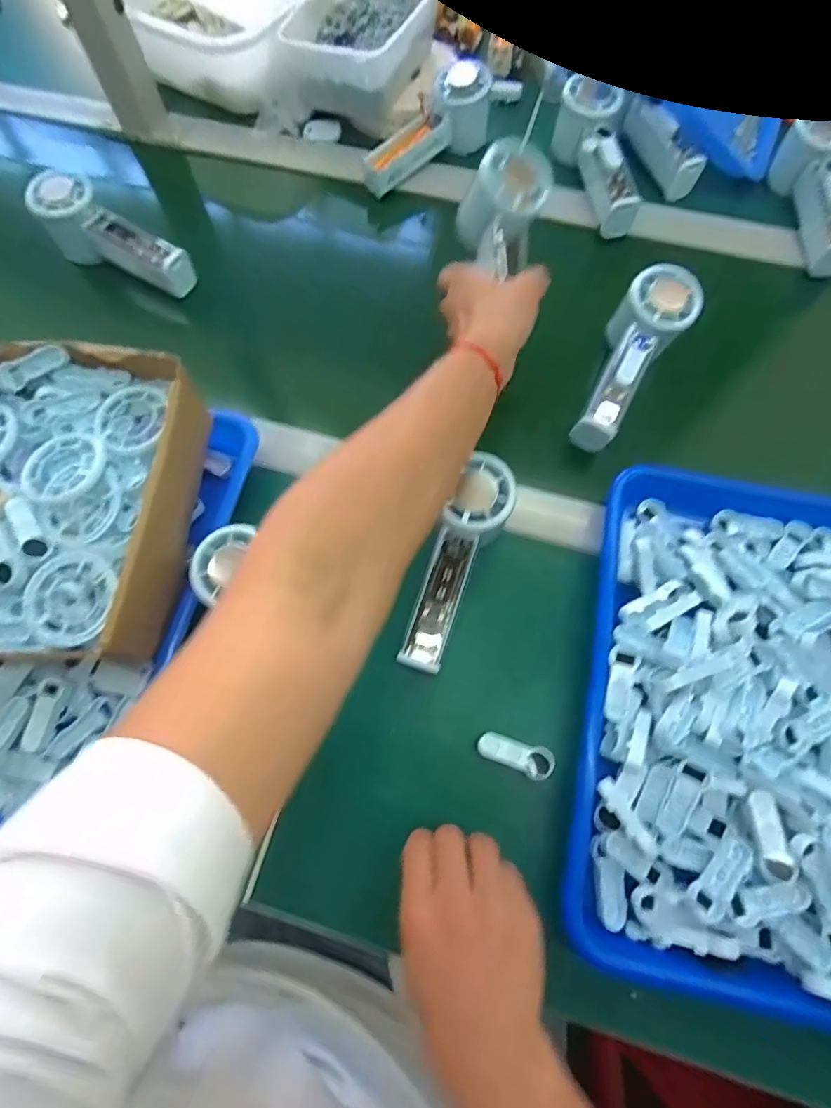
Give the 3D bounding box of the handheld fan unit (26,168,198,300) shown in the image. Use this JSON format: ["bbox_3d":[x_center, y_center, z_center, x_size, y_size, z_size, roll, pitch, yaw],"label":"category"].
[{"bbox_3d":[-0.278,-0.300,0.509,0.152,0.062,0.063,26,72,-4],"label":"handheld fan unit"}]

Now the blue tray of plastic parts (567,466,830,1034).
[{"bbox_3d":[0.236,0.110,0.363,0.241,0.061,0.324,12,71,5],"label":"blue tray of plastic parts"}]

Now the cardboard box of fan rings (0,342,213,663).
[{"bbox_3d":[-0.262,-0.038,0.374,0.216,0.070,0.213,2,70,1],"label":"cardboard box of fan rings"}]

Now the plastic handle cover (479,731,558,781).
[{"bbox_3d":[0.069,0.140,0.373,0.050,0.033,0.020,20,72,8],"label":"plastic handle cover"}]

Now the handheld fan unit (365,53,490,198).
[{"bbox_3d":[0.014,-0.418,0.534,0.147,0.058,0.045,-39,74,2],"label":"handheld fan unit"}]

